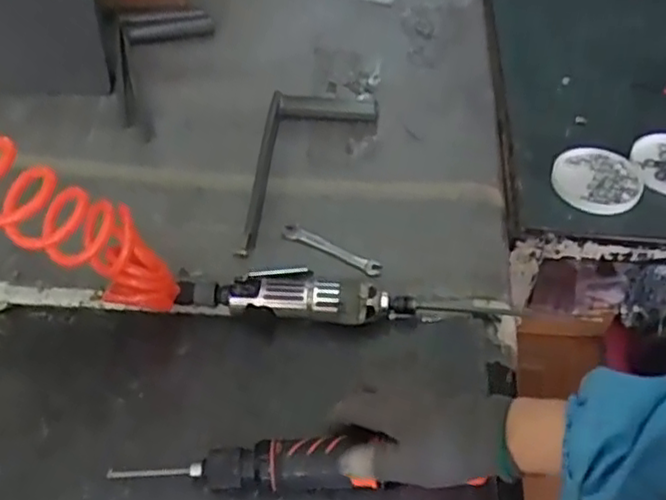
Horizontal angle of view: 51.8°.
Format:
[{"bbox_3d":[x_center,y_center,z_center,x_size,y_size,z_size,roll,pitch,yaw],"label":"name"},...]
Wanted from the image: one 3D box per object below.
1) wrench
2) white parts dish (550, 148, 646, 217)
[{"bbox_3d":[-0.002,-0.002,0.758,0.125,0.005,0.022,24,53,20],"label":"wrench"},{"bbox_3d":[0.316,-0.084,0.820,0.098,0.015,0.103,0,48,0],"label":"white parts dish"}]

